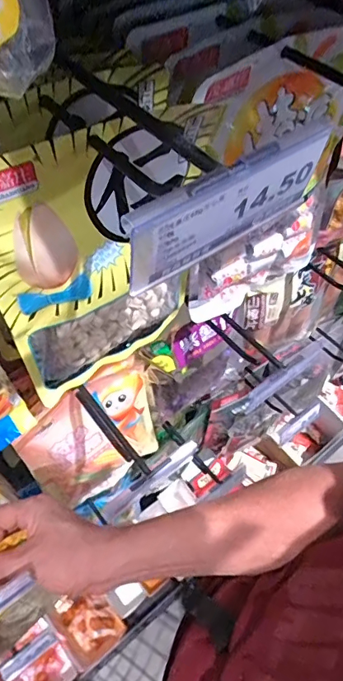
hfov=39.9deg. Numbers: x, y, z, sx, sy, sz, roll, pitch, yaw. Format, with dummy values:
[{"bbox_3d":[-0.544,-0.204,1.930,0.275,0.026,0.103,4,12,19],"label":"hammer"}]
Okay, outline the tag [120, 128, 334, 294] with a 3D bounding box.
[{"bbox_3d":[0.024,-0.054,0.192,0.097,0.045,0.005,-32,63,-19],"label":"tag"}]

